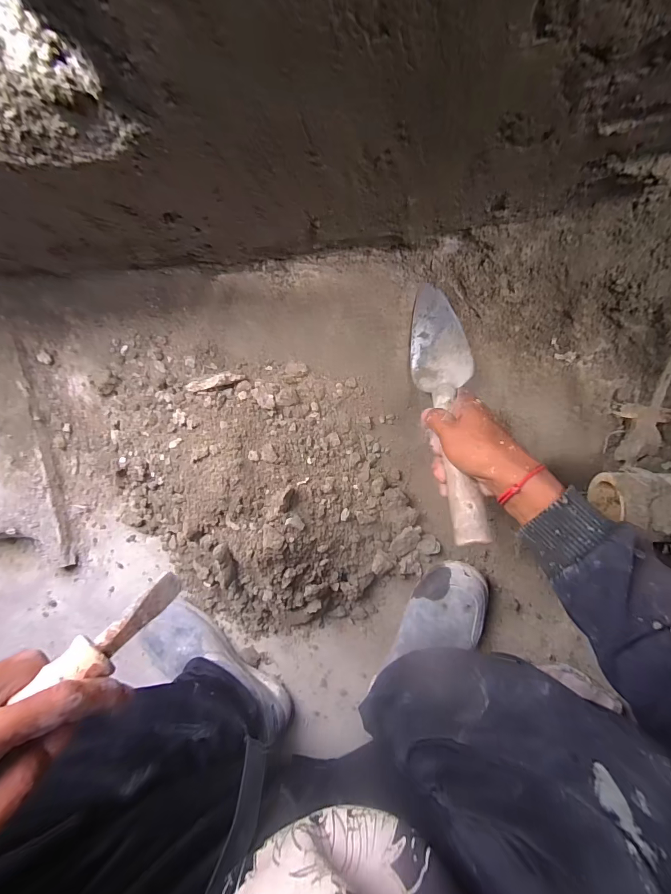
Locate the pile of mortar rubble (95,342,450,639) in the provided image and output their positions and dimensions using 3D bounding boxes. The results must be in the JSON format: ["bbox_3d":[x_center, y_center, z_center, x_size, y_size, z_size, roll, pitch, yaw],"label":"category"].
[{"bbox_3d":[-0.099,0.071,0.490,0.447,0.111,0.351,9,98,3],"label":"pile of mortar rubble"}]

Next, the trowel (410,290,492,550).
[{"bbox_3d":[0.132,-0.049,0.432,0.068,0.061,0.315,-2,61,5],"label":"trowel"}]

